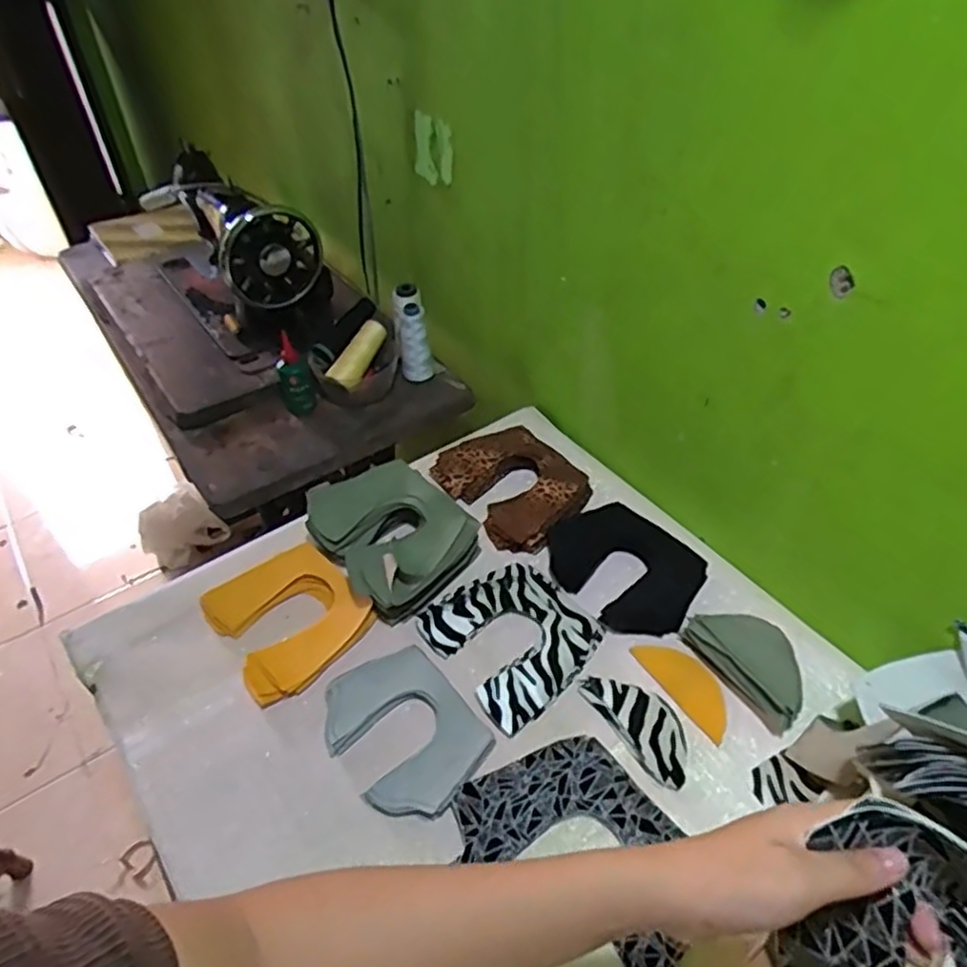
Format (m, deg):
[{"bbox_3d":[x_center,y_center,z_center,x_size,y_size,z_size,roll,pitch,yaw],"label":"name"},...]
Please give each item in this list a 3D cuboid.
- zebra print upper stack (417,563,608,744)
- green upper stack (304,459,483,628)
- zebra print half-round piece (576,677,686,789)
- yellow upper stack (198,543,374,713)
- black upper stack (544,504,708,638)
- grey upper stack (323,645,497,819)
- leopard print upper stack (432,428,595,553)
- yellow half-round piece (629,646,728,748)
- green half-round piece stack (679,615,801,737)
[{"bbox_3d":[0.033,0.148,0.702,0.146,0.010,0.155,-30,50,-23],"label":"zebra print upper stack"},{"bbox_3d":[-0.102,0.051,0.771,0.139,0.067,0.181,-35,52,-26],"label":"green upper stack"},{"bbox_3d":[0.144,0.214,0.637,0.057,0.005,0.118,-26,51,-23],"label":"zebra print half-round piece"},{"bbox_3d":[-0.200,0.135,0.723,0.135,0.024,0.149,-32,51,-25],"label":"yellow upper stack"},{"bbox_3d":[0.147,0.083,0.752,0.117,0.028,0.166,-34,52,-26],"label":"black upper stack"},{"bbox_3d":[-0.071,0.220,0.631,0.117,0.014,0.154,-33,52,-25],"label":"grey upper stack"},{"bbox_3d":[0.037,-0.003,0.845,0.140,0.032,0.170,-33,51,-25],"label":"leopard print upper stack"},{"bbox_3d":[0.194,0.189,0.669,0.048,0.004,0.110,-29,50,-22],"label":"yellow half-round piece"},{"bbox_3d":[0.254,0.164,0.661,0.066,0.025,0.120,-27,49,-21],"label":"green half-round piece stack"}]

